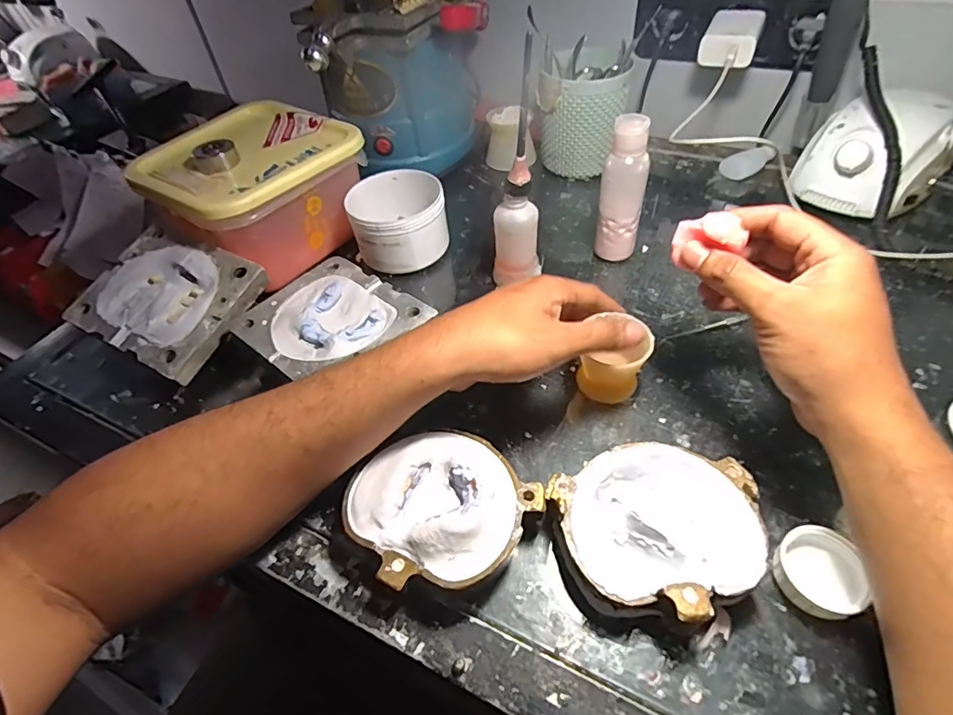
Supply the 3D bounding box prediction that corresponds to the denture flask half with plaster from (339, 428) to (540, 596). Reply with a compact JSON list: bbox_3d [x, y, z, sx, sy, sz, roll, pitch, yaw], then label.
[{"bbox_3d":[-0.022,0.092,0.304,0.095,0.041,0.096,-3,49,3],"label":"denture flask half with plaster"}]

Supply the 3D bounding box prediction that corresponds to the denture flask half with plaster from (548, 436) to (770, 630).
[{"bbox_3d":[0.105,0.099,0.289,0.113,0.035,0.095,-21,50,-12],"label":"denture flask half with plaster"}]

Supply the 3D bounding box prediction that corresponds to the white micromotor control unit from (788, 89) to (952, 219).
[{"bbox_3d":[0.388,-0.198,0.487,0.124,0.078,0.108,-37,55,-24],"label":"white micromotor control unit"}]

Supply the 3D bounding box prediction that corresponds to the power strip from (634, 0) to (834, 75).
[{"bbox_3d":[0.268,-0.361,0.540,0.185,0.076,0.045,20,54,22],"label":"power strip"}]

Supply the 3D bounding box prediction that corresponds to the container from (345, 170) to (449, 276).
[{"bbox_3d":[-0.075,-0.135,0.490,0.088,0.059,0.094,-3,49,3],"label":"container"}]

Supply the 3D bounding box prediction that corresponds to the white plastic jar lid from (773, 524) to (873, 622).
[{"bbox_3d":[0.189,0.118,0.275,0.047,0.017,0.044,-3,49,3],"label":"white plastic jar lid"}]

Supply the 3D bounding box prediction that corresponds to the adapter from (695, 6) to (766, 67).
[{"bbox_3d":[0.268,-0.334,0.524,0.052,0.033,0.081,19,53,21],"label":"adapter"}]

